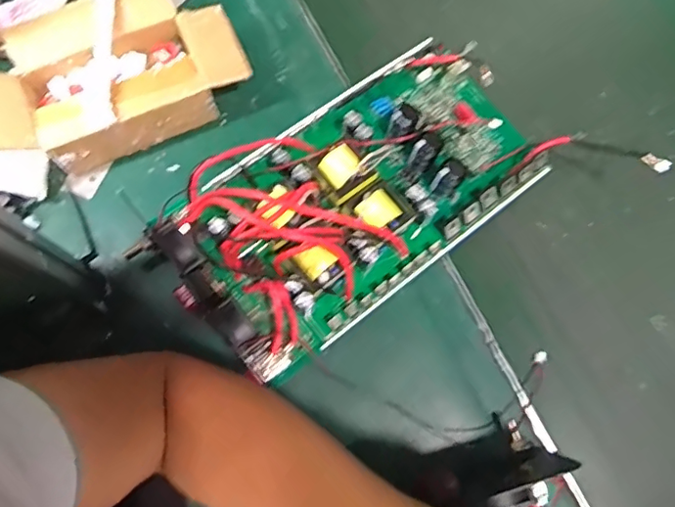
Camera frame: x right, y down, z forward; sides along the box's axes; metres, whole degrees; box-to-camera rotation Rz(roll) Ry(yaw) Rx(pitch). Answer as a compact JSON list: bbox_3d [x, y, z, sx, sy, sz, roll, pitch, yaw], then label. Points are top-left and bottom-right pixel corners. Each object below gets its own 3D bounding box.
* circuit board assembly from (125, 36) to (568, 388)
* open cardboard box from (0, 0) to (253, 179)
[{"bbox_3d":[0.019,-0.062,0.483,0.351,0.064,0.187,-37,79,-11],"label":"circuit board assembly"},{"bbox_3d":[-0.200,-0.161,0.499,0.220,0.067,0.128,-24,77,-8],"label":"open cardboard box"}]

